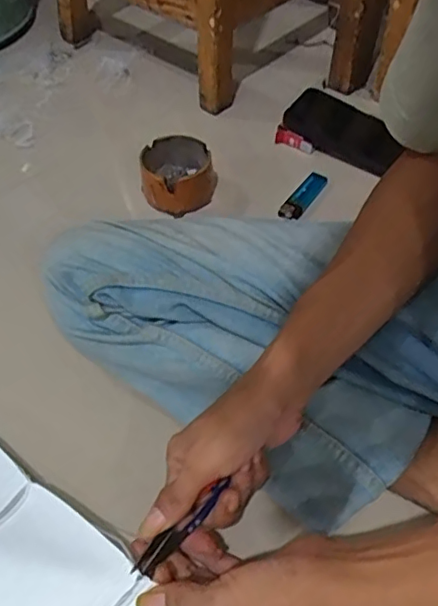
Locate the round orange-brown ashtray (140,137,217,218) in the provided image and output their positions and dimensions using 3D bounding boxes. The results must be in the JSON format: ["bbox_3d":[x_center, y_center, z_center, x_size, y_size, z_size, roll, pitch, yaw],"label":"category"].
[{"bbox_3d":[-0.044,-0.145,0.638,0.086,0.044,0.096,-5,52,-1],"label":"round orange-brown ashtray"}]

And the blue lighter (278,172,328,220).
[{"bbox_3d":[0.099,-0.126,0.652,0.025,0.012,0.085,28,58,21],"label":"blue lighter"}]

